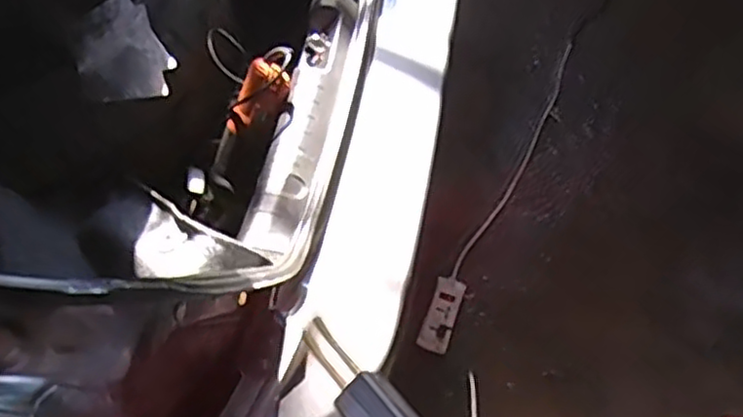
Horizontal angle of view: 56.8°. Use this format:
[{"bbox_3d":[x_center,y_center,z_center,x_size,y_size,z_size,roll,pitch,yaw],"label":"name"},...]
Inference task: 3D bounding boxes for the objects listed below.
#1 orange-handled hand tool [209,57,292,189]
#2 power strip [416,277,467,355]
[{"bbox_3d":[-0.168,-0.119,0.961,0.066,0.044,0.193,32,108,12],"label":"orange-handled hand tool"},{"bbox_3d":[0.155,0.226,1.488,0.064,0.023,0.165,19,68,7],"label":"power strip"}]

